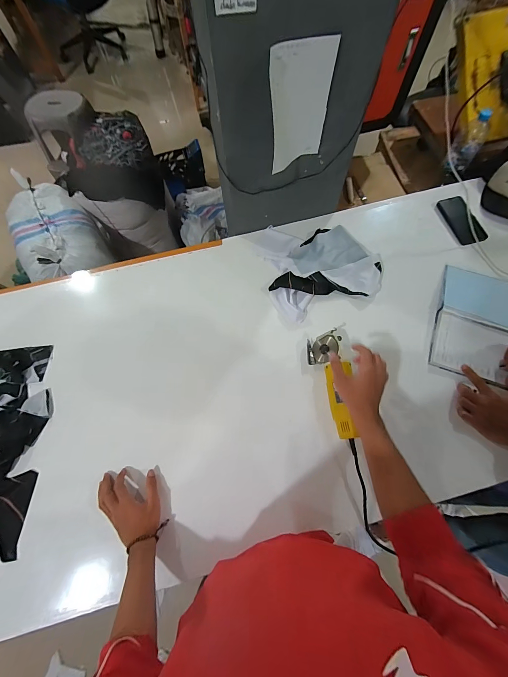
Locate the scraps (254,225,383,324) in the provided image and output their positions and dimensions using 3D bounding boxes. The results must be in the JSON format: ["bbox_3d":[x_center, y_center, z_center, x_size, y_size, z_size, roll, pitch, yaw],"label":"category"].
[{"bbox_3d":[0.175,-0.224,0.787,0.308,0.041,0.309,-20,69,-6],"label":"scraps"}]

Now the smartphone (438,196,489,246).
[{"bbox_3d":[0.627,-0.360,0.834,0.078,0.016,0.164,-22,73,8],"label":"smartphone"}]

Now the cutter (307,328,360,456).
[{"bbox_3d":[0.184,0.114,0.635,0.080,0.063,0.268,-6,68,0],"label":"cutter"}]

